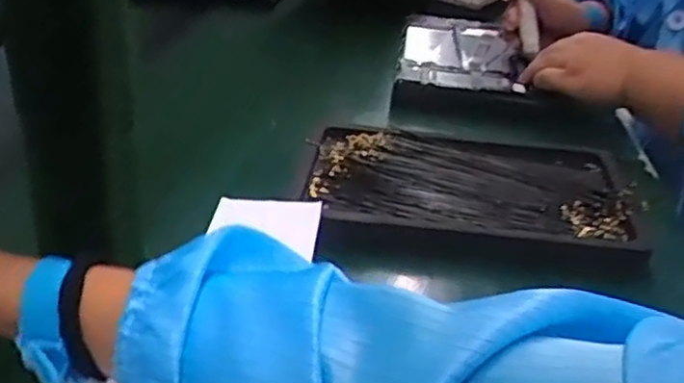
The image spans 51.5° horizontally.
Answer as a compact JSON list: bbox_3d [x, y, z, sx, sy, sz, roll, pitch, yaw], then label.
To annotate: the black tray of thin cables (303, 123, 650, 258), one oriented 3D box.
[{"bbox_3d":[0.095,-0.005,0.542,0.234,0.018,0.155,7,30,4],"label":"black tray of thin cables"}]

